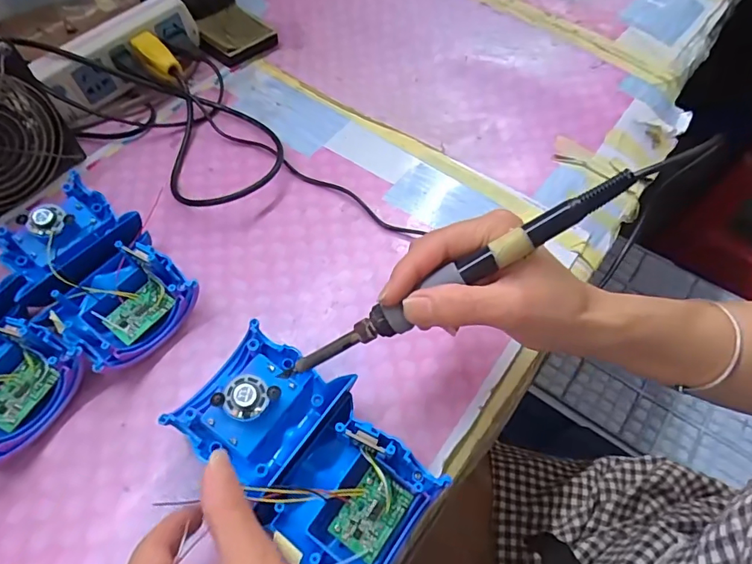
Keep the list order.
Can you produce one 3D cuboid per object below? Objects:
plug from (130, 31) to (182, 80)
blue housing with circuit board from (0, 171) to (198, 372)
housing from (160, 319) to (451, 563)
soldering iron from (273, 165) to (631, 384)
[{"bbox_3d":[-0.212,-0.219,0.460,0.024,0.014,0.054,-39,84,-23],"label":"plug"},{"bbox_3d":[-0.206,-0.007,0.350,0.156,0.041,0.089,35,64,20],"label":"blue housing with circuit board"},{"bbox_3d":[-0.041,0.099,0.282,0.150,0.033,0.085,37,64,19],"label":"housing"},{"bbox_3d":[0.036,0.002,0.250,0.204,0.014,0.015,-31,61,13],"label":"soldering iron"}]

